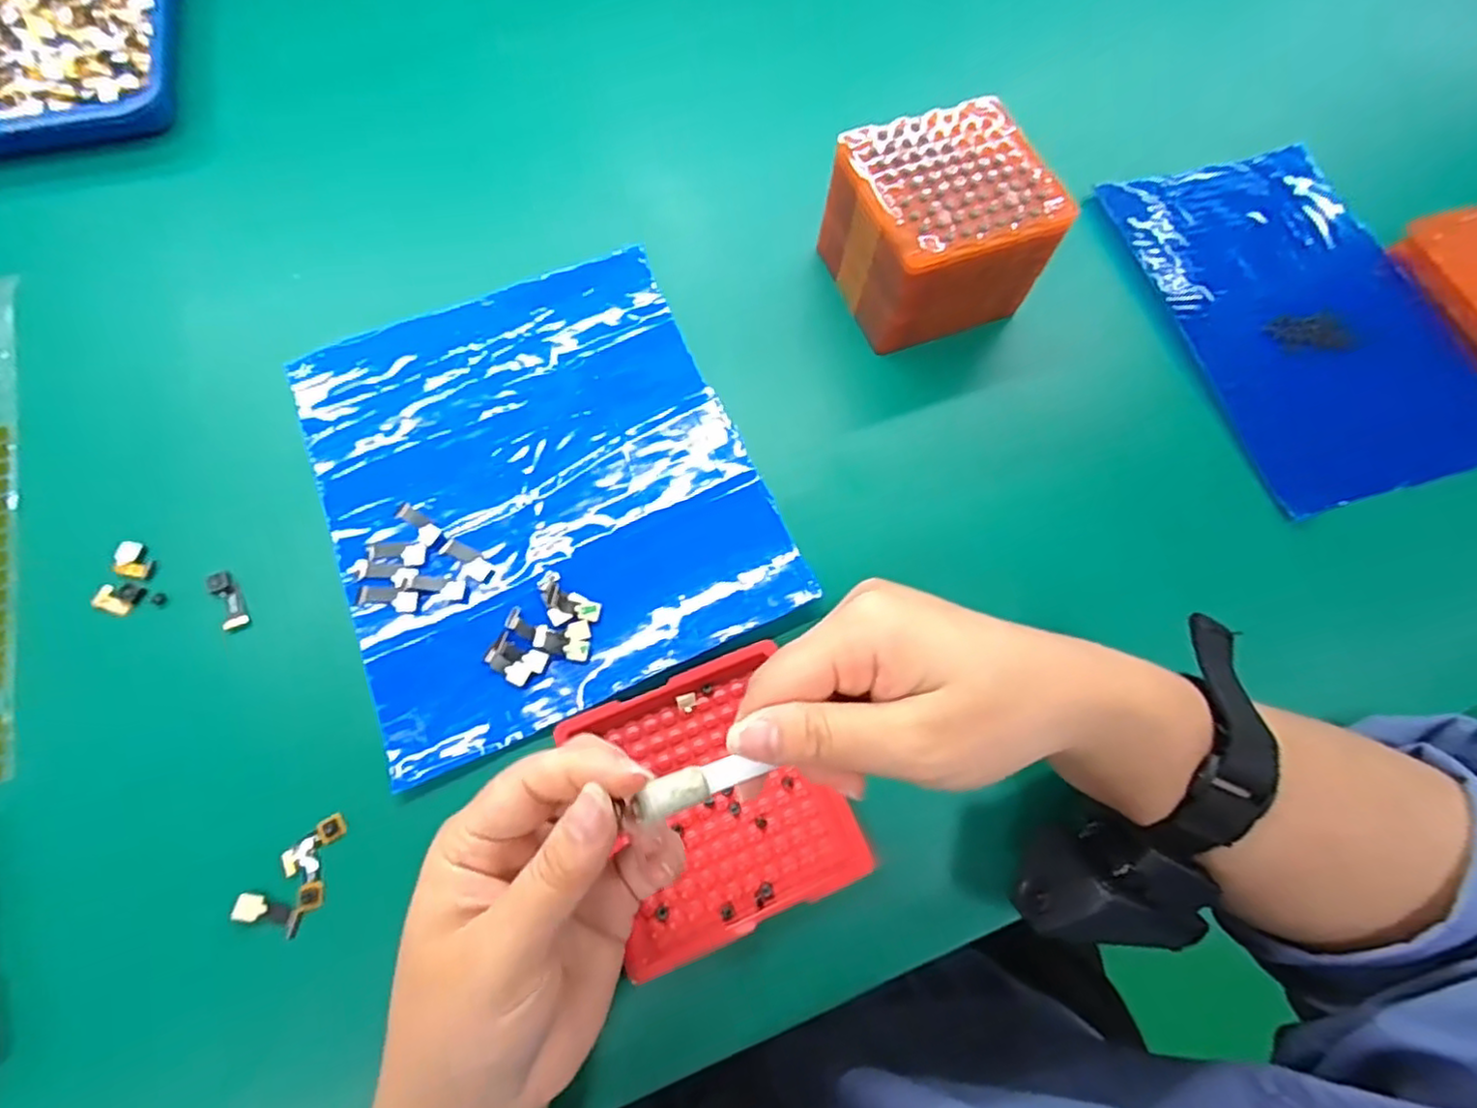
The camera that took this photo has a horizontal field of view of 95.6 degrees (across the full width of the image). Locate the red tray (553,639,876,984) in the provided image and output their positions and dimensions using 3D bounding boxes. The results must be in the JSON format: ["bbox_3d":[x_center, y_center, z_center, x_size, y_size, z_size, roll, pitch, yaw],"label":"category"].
[{"bbox_3d":[-0.011,0.098,0.272,0.095,0.010,0.100,-21,72,-10],"label":"red tray"}]

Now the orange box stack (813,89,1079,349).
[{"bbox_3d":[0.101,-0.164,0.341,0.095,0.061,0.089,-18,72,-9],"label":"orange box stack"}]

